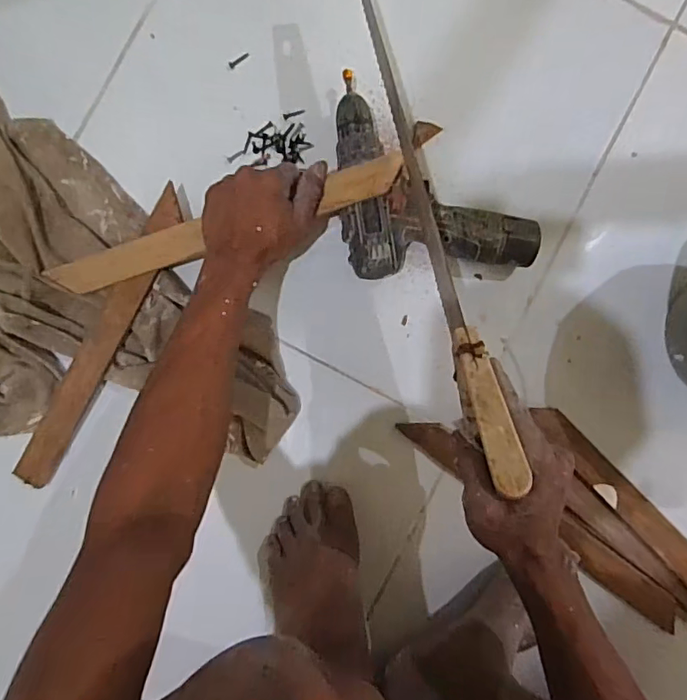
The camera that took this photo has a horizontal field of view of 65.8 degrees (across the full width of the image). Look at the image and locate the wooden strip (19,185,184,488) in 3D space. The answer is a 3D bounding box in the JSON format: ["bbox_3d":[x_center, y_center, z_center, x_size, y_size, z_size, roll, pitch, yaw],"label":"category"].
[{"bbox_3d":[-0.244,-0.011,0.541,0.036,0.010,0.326,28,91,-3],"label":"wooden strip"}]

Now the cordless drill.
[{"bbox_3d":[0.089,-0.175,0.537,0.185,0.051,0.193,-5,90,-2],"label":"cordless drill"}]

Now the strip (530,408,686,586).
[{"bbox_3d":[0.324,0.188,0.551,0.036,0.009,0.321,-44,87,-9],"label":"strip"}]

